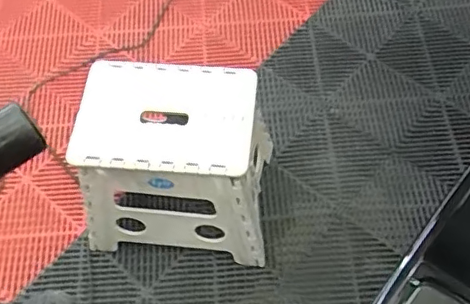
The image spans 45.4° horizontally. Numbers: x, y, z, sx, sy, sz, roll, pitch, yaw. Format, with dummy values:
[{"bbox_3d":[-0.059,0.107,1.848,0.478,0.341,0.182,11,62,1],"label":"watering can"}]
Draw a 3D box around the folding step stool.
[{"bbox_3d":[-0.110,0.021,1.082,0.325,0.283,0.261,3,60,6],"label":"folding step stool"}]

